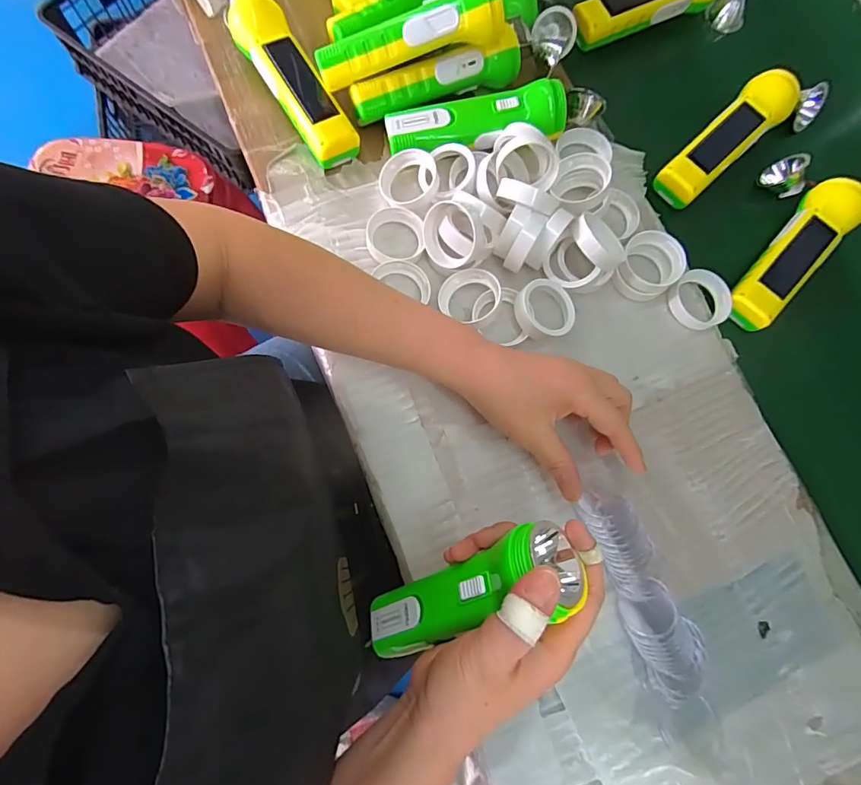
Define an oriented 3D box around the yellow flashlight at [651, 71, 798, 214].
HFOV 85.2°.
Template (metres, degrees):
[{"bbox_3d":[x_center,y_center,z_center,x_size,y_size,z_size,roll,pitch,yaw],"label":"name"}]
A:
[{"bbox_3d":[0.276,-0.242,0.441,0.146,0.046,0.054,-40,83,-12],"label":"yellow flashlight"}]

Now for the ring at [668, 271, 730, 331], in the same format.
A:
[{"bbox_3d":[0.242,-0.084,0.416,0.060,0.013,0.052,-33,81,-11],"label":"ring"}]

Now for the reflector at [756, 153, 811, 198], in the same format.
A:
[{"bbox_3d":[0.339,-0.208,0.449,0.023,0.036,0.035,33,95,-37],"label":"reflector"}]

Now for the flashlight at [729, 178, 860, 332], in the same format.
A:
[{"bbox_3d":[0.325,-0.125,0.413,0.048,0.037,0.153,40,81,7],"label":"flashlight"}]

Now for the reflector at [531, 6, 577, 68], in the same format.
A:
[{"bbox_3d":[0.119,-0.346,0.452,0.041,0.017,0.047,12,76,-2],"label":"reflector"}]

